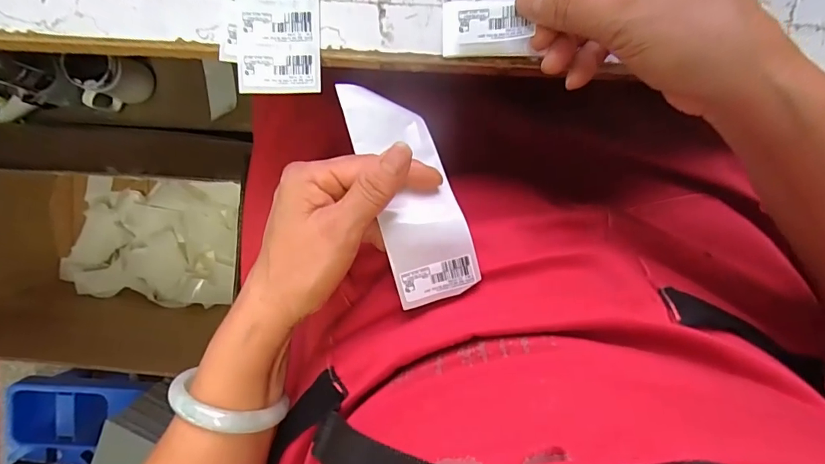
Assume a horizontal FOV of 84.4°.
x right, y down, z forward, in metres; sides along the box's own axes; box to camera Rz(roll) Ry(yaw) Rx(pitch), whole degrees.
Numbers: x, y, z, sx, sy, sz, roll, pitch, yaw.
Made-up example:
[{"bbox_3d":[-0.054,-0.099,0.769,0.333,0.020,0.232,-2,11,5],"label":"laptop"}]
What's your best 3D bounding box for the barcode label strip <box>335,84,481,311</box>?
[{"bbox_3d":[-0.003,-0.030,0.285,0.050,0.022,0.145,-20,80,2],"label":"barcode label strip"}]

